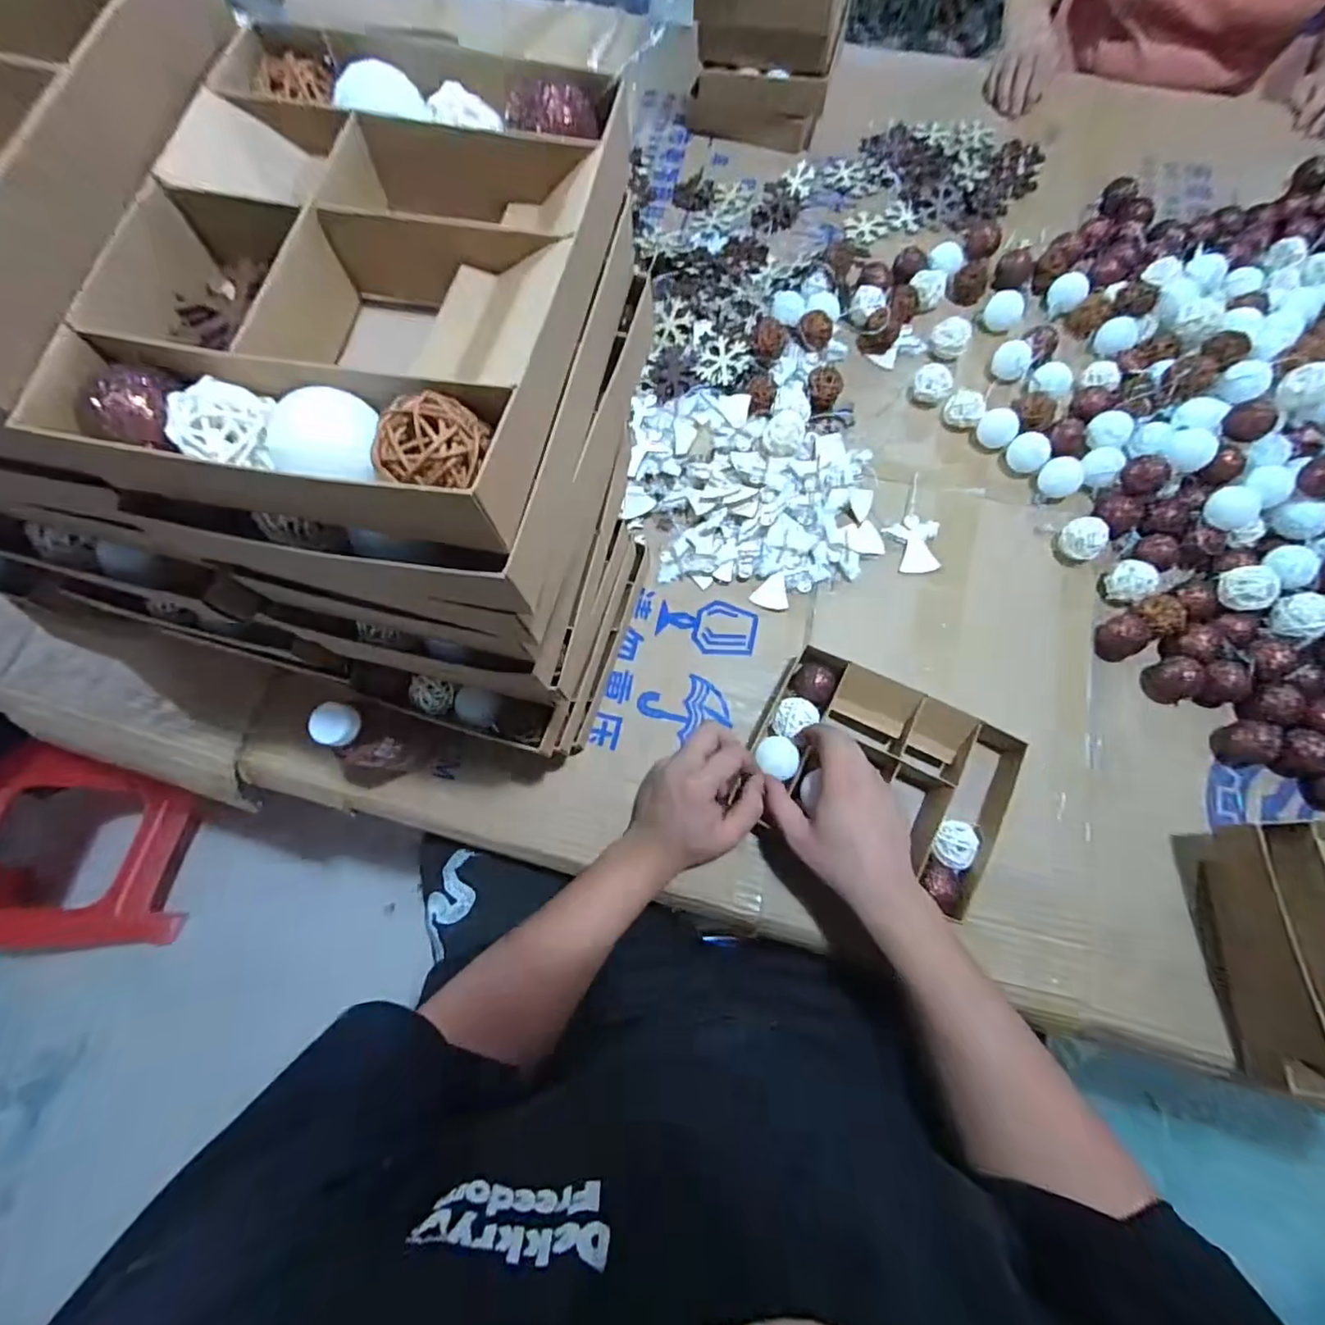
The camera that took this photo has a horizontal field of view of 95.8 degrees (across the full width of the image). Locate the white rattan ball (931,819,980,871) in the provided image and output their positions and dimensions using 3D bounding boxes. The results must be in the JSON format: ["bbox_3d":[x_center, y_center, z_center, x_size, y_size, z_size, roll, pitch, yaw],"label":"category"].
[{"bbox_3d":[0.245,0.155,0.510,0.034,0.034,0.039,8,73,5],"label":"white rattan ball"}]

